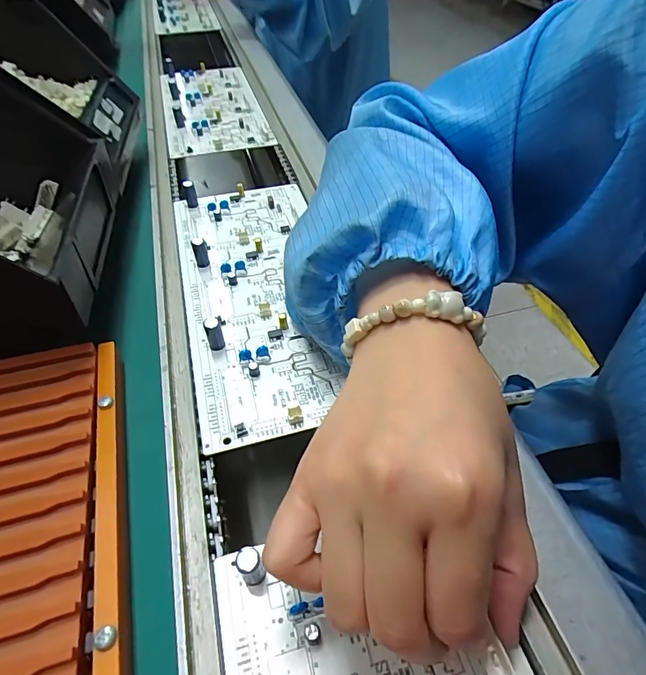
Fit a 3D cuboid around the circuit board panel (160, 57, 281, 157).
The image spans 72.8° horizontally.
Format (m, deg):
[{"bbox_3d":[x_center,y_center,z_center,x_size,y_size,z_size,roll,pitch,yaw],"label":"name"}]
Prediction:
[{"bbox_3d":[-0.132,-0.276,0.512,0.105,0.027,0.227,-13,49,-11],"label":"circuit board panel"}]

